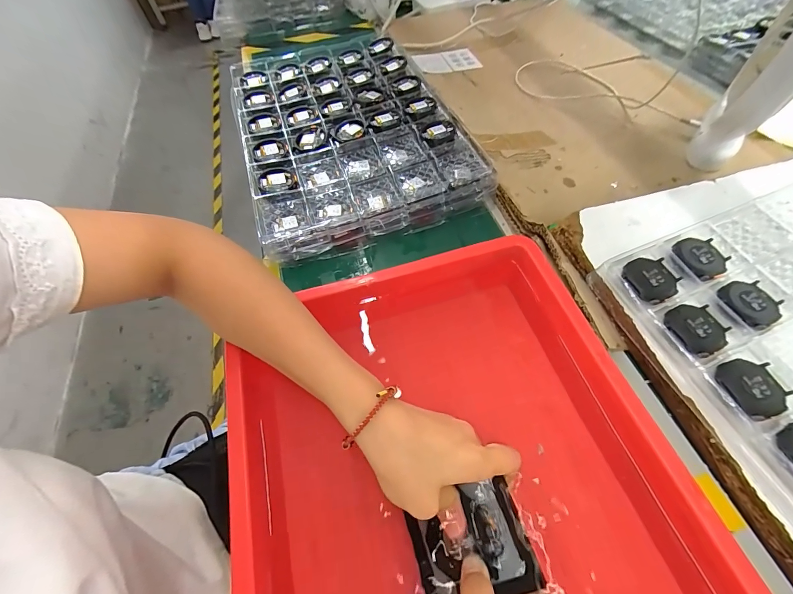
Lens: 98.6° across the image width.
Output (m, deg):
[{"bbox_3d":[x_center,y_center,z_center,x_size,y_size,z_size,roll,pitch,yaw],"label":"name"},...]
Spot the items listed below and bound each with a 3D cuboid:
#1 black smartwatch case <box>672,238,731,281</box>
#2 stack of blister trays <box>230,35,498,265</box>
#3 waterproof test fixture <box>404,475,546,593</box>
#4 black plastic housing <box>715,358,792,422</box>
[{"bbox_3d":[0.318,-0.041,0.353,0.051,0.008,0.048,-23,60,-11],"label":"black smartwatch case"},{"bbox_3d":[-0.079,-0.261,0.520,0.299,0.042,0.440,-17,59,-7],"label":"stack of blister trays"},{"bbox_3d":[0.050,0.166,0.226,0.074,0.011,0.060,-14,59,-5],"label":"waterproof test fixture"},{"bbox_3d":[0.299,0.075,0.285,0.054,0.005,0.047,-16,59,-7],"label":"black plastic housing"}]

